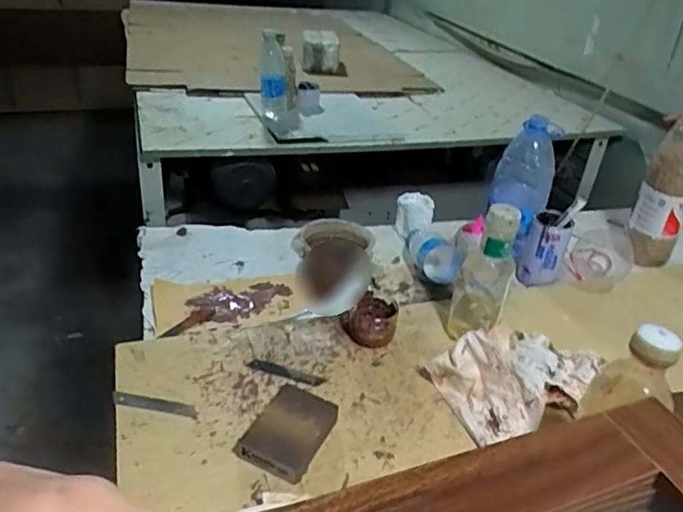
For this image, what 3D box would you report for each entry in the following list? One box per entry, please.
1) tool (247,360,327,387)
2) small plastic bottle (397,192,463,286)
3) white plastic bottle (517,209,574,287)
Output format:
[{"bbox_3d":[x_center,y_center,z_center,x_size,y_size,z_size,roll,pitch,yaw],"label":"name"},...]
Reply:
[{"bbox_3d":[-0.068,0.145,0.711,0.097,0.004,0.018,15,34,13],"label":"tool"},{"bbox_3d":[0.148,-0.032,1.001,0.074,0.067,0.219,-1,32,-10],"label":"small plastic bottle"},{"bbox_3d":[0.336,-0.015,0.941,0.070,0.098,0.068,19,34,20],"label":"white plastic bottle"}]

